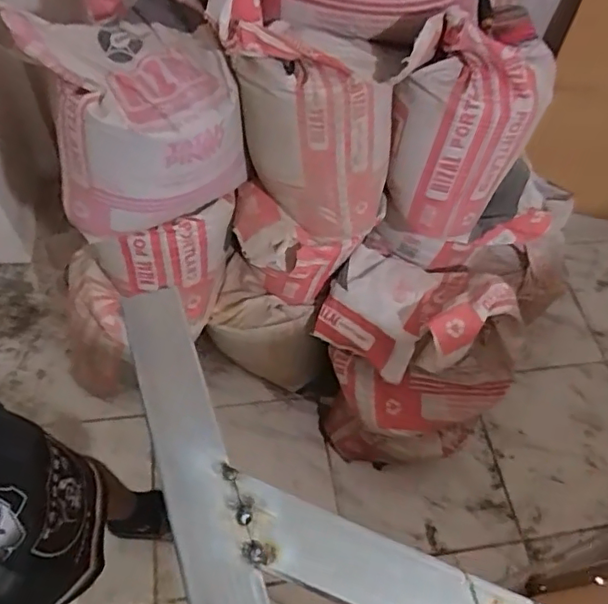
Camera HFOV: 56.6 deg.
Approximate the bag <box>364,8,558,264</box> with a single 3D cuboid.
[{"bbox_3d":[0.286,-0.280,1.040,0.207,0.490,0.243,31,61,14],"label":"bag"}]

